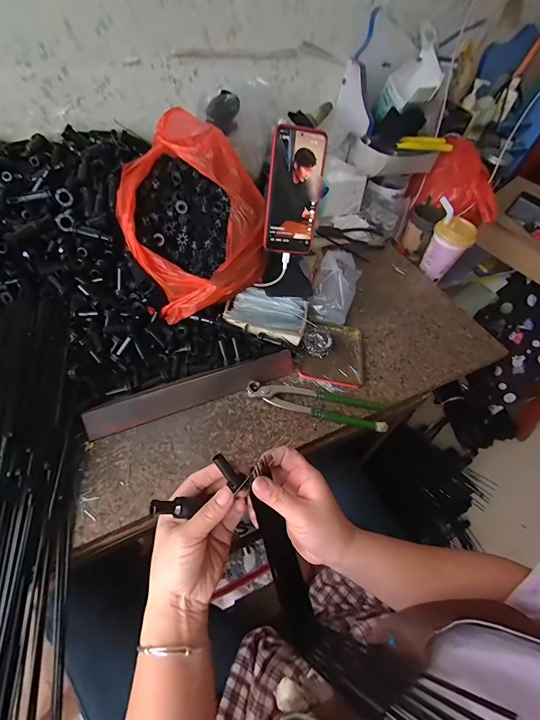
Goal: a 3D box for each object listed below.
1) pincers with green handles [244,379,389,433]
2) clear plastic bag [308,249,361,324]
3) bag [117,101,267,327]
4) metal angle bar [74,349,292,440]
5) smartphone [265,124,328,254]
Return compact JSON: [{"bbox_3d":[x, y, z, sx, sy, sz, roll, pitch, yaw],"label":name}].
[{"bbox_3d":[0.068,0.057,0.476,0.195,0.026,0.050,12,53,4],"label":"pincers with green handles"},{"bbox_3d":[0.114,-0.127,0.580,0.069,0.082,0.115,20,54,9],"label":"clear plastic bag"},{"bbox_3d":[-0.111,-0.215,0.501,0.206,0.157,0.230,-24,59,-21],"label":"bag"},{"bbox_3d":[-0.097,0.036,0.459,0.283,0.033,0.038,-19,58,-19],"label":"metal angle bar"},{"bbox_3d":[0.037,-0.241,0.487,0.078,0.162,0.008,0,27,-15],"label":"smartphone"}]

